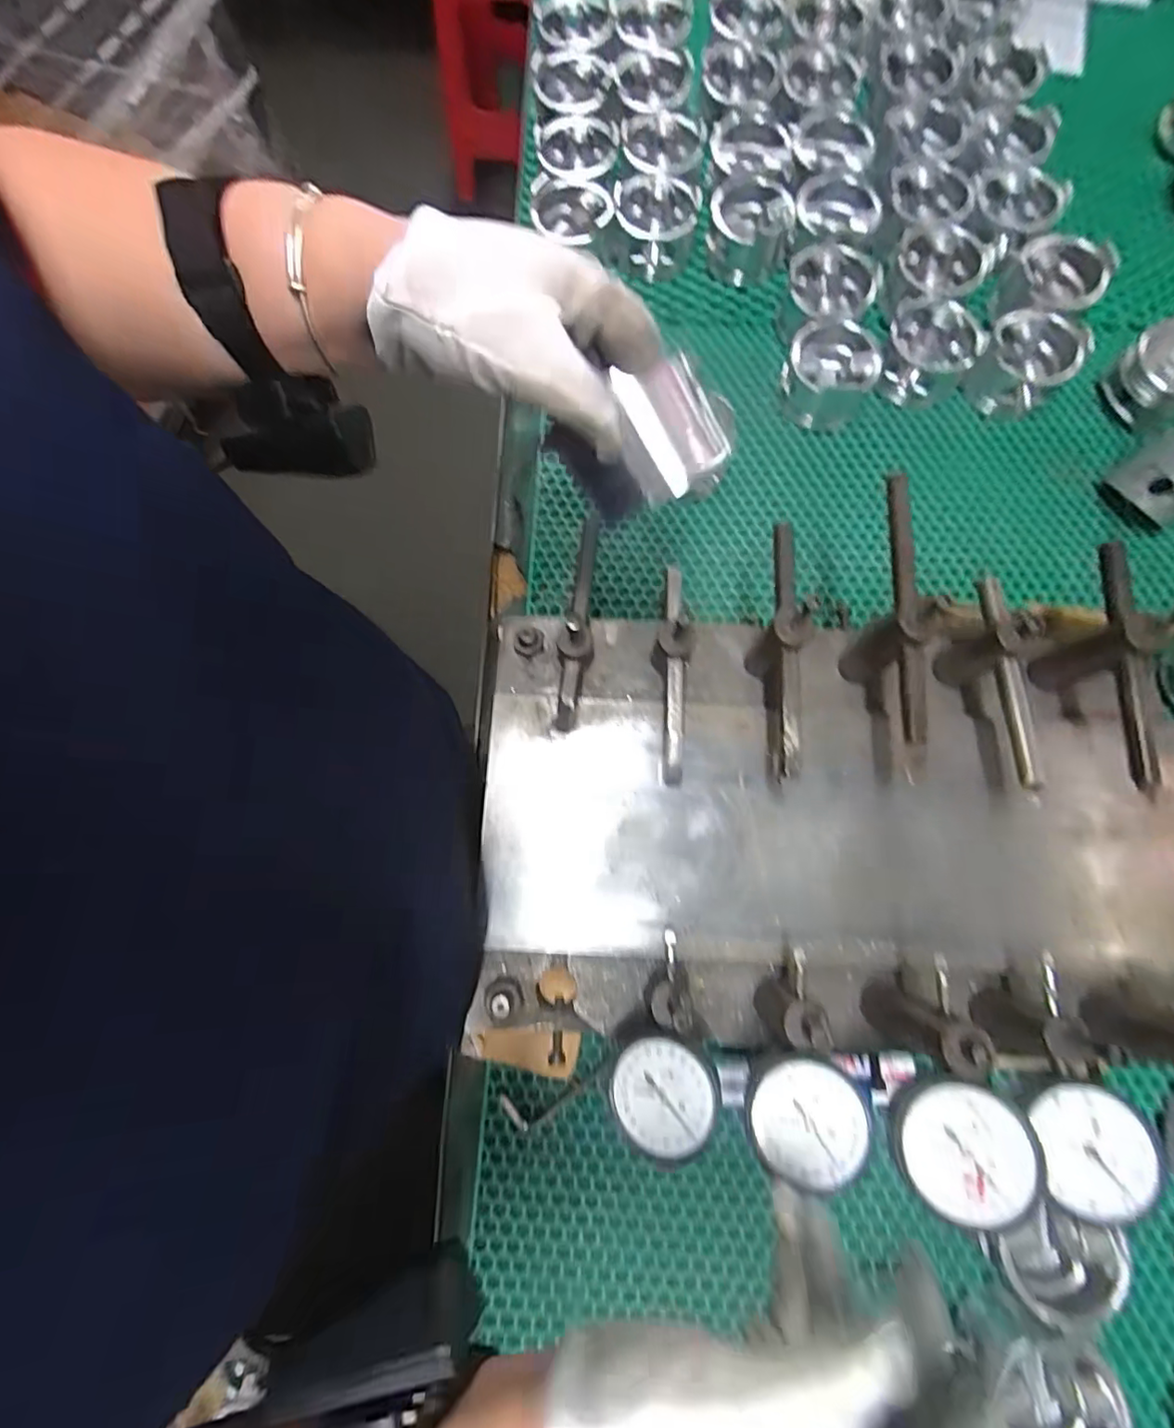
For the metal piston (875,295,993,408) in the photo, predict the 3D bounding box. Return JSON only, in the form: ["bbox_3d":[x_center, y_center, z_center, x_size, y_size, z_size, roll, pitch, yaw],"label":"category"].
[{"bbox_3d":[0.316,-0.335,0.525,0.077,0.044,0.079,0,78,1],"label":"metal piston"}]

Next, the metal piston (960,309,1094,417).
[{"bbox_3d":[0.398,-0.320,0.516,0.075,0.057,0.081,0,78,1],"label":"metal piston"}]

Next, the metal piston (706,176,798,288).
[{"bbox_3d":[0.159,-0.473,0.555,0.079,0.048,0.082,7,78,3],"label":"metal piston"}]

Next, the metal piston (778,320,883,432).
[{"bbox_3d":[0.221,-0.311,0.521,0.079,0.048,0.078,0,78,1],"label":"metal piston"}]

